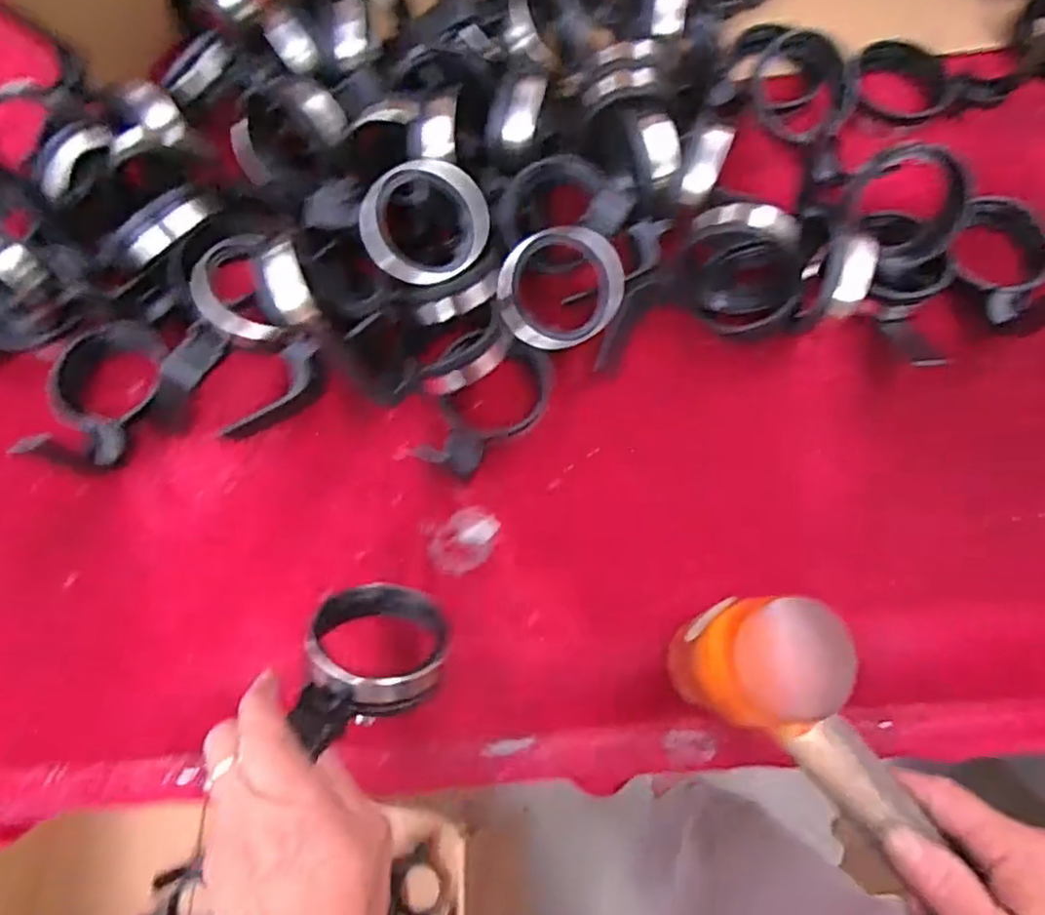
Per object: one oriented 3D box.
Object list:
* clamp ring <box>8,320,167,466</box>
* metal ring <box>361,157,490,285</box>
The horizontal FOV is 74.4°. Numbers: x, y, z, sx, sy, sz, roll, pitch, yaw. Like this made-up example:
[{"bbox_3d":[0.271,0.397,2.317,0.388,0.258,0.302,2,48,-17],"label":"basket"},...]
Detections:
[{"bbox_3d":[-0.264,-0.041,0.433,0.075,0.033,0.094,10,71,4],"label":"clamp ring"},{"bbox_3d":[-0.059,-0.143,0.419,0.075,0.013,0.075,-3,104,-14],"label":"metal ring"}]

